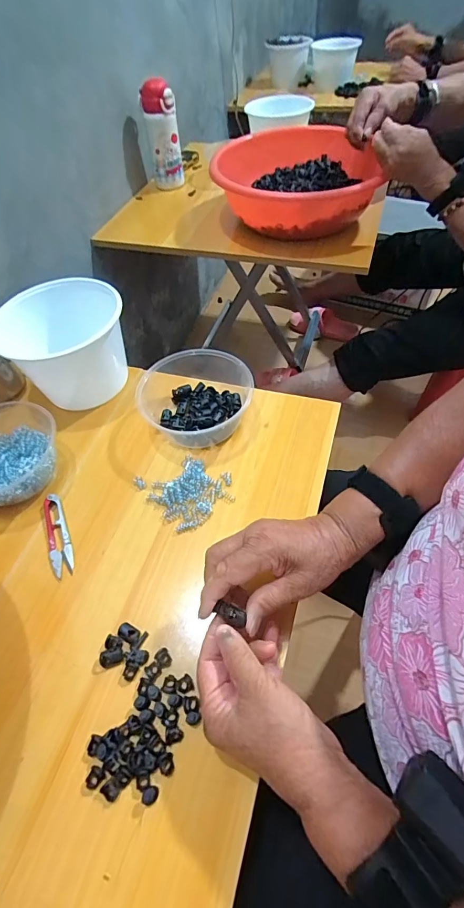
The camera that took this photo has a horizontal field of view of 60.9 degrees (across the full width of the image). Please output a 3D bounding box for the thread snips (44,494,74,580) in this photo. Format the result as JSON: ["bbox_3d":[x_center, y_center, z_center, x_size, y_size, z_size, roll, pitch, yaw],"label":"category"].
[{"bbox_3d":[-0.195,0.088,0.439,0.022,0.011,0.098,-20,55,-10],"label":"thread snips"}]

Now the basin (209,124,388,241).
[{"bbox_3d":[0.135,-0.531,0.792,0.323,0.113,0.318,7,55,10],"label":"basin"}]

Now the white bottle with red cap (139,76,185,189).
[{"bbox_3d":[-0.154,-0.707,0.890,0.071,0.198,0.058,-16,54,-7],"label":"white bottle with red cap"}]

